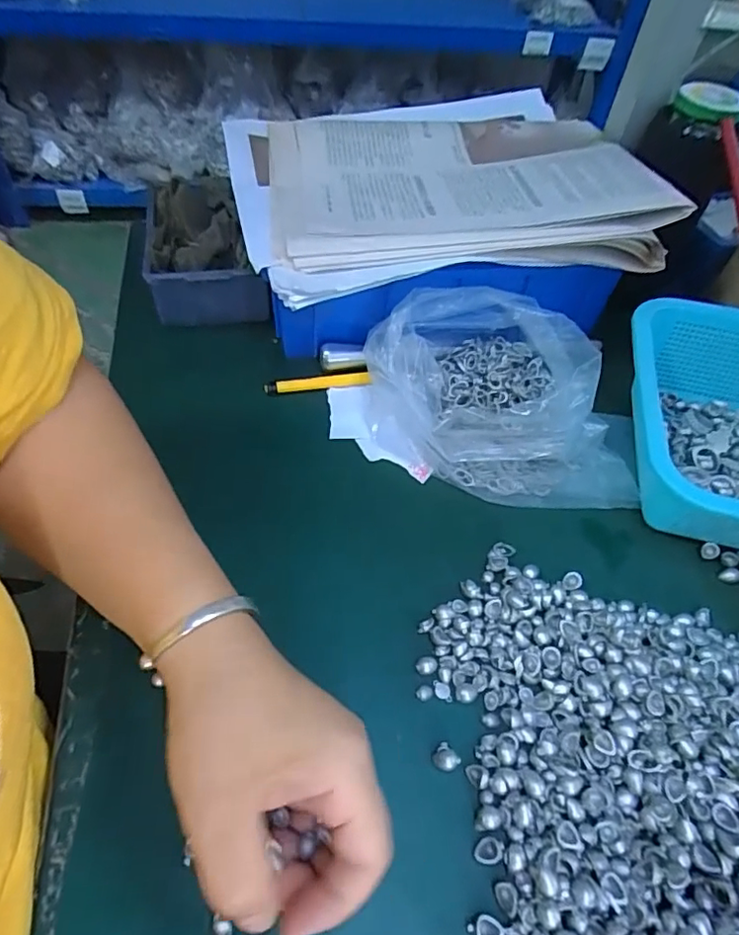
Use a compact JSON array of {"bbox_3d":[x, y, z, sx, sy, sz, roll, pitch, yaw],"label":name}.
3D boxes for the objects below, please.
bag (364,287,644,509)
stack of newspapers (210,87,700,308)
[{"bbox_3d":[0.099,-0.055,0.391,0.205,0.070,0.135,28,55,16],"label":"bag"},{"bbox_3d":[0.047,-0.232,0.434,0.298,0.038,0.248,-9,54,-11],"label":"stack of newspapers"}]

